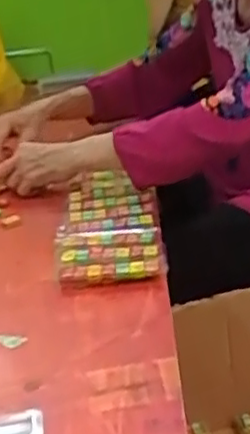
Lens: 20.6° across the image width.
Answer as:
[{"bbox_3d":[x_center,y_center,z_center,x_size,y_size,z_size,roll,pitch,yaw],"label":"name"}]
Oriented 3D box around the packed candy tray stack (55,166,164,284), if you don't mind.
[{"bbox_3d":[-0.021,0.010,0.937,0.132,0.023,0.286,-5,24,3],"label":"packed candy tray stack"}]

